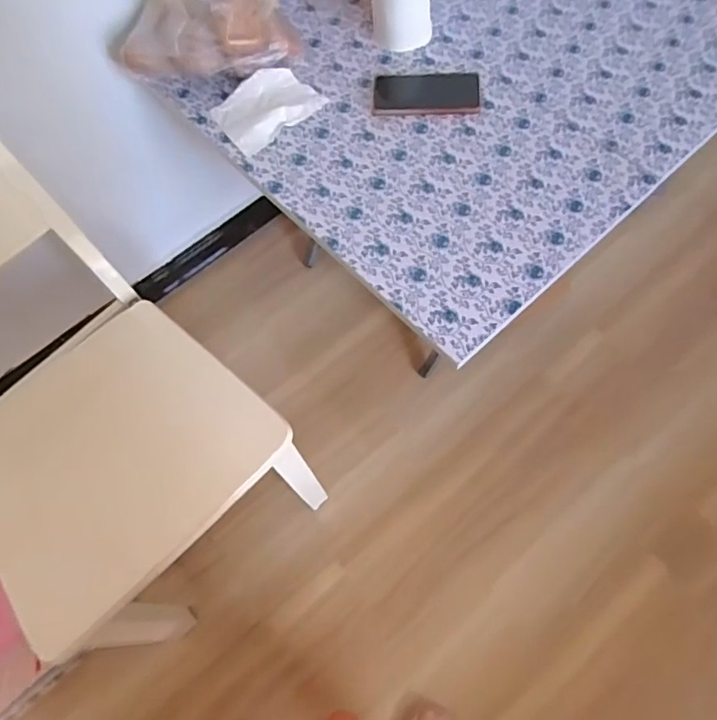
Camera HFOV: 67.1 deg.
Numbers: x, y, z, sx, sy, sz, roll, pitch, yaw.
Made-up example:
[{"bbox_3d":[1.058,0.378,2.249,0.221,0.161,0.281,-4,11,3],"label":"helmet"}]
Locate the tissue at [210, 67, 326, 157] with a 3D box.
[{"bbox_3d":[-0.144,-0.403,0.837,0.154,0.025,0.123,-38,68,-11],"label":"tissue"}]

